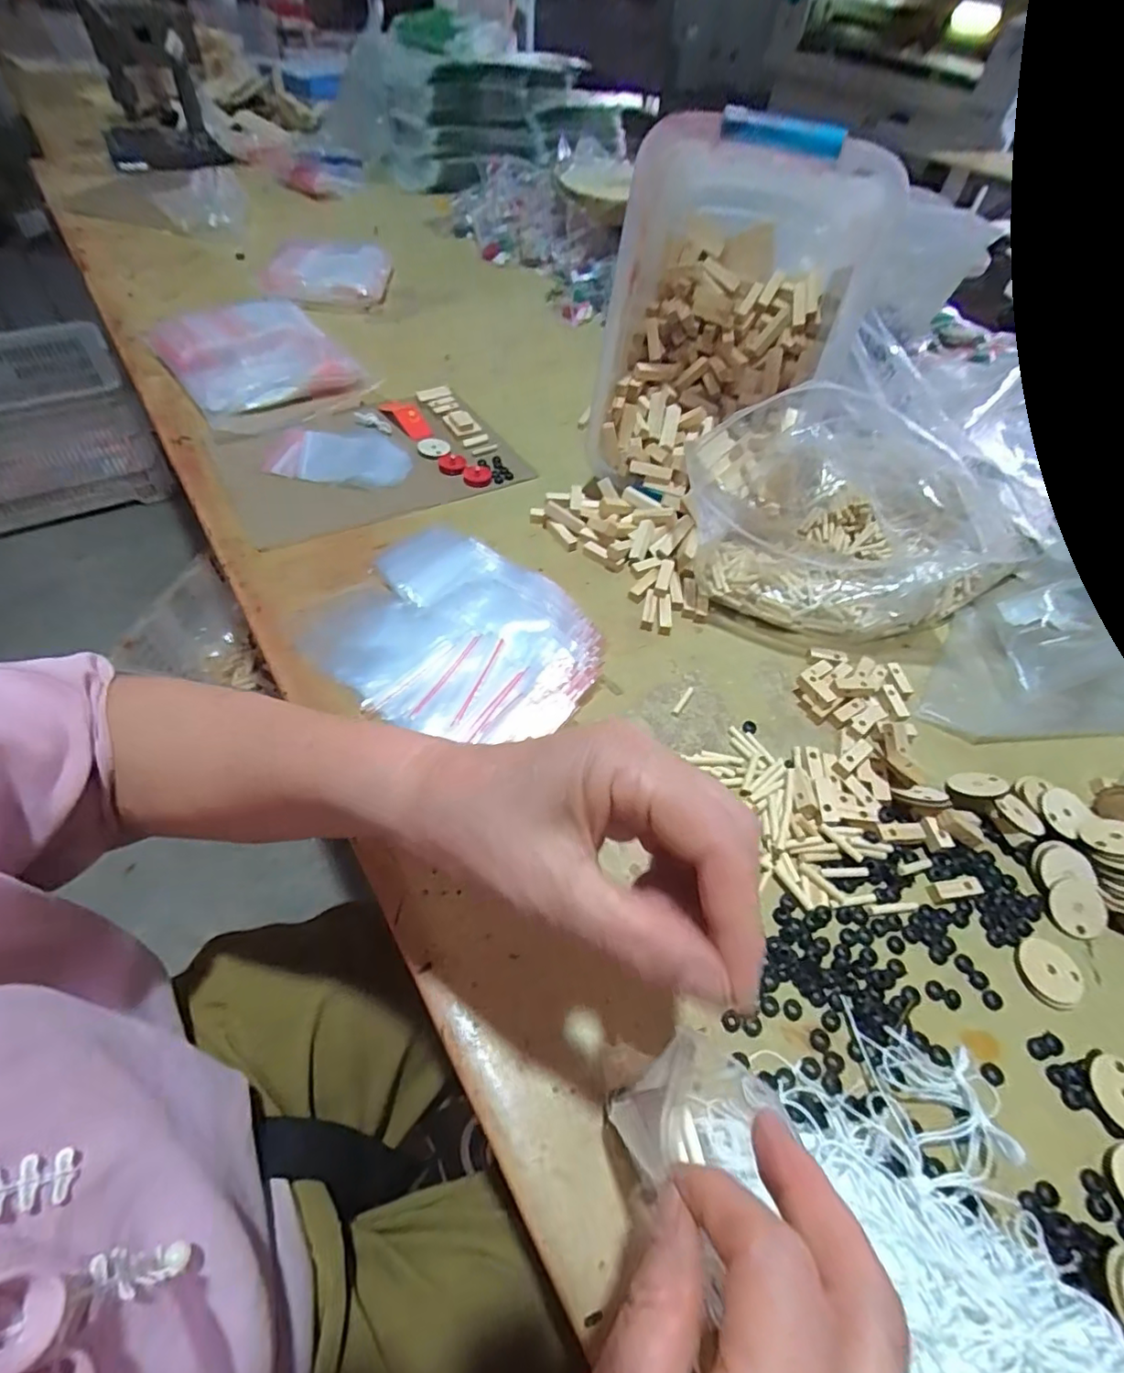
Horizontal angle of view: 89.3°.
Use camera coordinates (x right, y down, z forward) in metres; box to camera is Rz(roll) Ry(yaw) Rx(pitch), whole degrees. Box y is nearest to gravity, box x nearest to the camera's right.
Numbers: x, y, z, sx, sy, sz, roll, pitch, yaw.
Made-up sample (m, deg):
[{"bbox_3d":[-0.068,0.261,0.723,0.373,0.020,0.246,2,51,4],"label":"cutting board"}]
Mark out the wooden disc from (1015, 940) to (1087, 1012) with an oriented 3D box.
[{"bbox_3d":[0.287,0.168,0.334,0.037,0.004,0.034,3,53,-4],"label":"wooden disc"}]

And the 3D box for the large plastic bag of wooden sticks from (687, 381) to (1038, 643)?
[{"bbox_3d":[0.269,-0.164,0.520,0.313,0.109,0.226,8,52,0],"label":"large plastic bag of wooden sticks"}]

